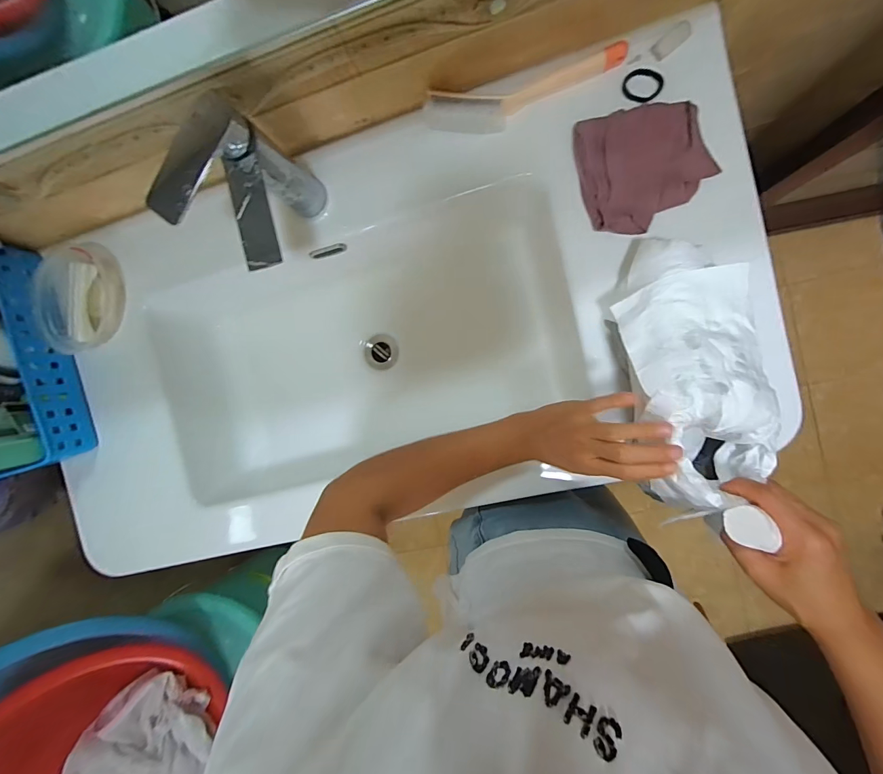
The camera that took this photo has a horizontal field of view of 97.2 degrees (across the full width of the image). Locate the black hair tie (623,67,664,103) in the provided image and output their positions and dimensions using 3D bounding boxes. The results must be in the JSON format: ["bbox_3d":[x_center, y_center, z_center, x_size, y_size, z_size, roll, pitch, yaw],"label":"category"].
[{"bbox_3d":[0.229,-0.343,0.443,0.042,0.006,0.035,25,97,6],"label":"black hair tie"}]

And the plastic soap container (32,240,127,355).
[{"bbox_3d":[-0.528,-0.128,0.566,0.101,0.051,0.157,10,95,8],"label":"plastic soap container"}]

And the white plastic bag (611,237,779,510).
[{"bbox_3d":[0.242,-0.022,0.382,0.111,0.094,0.262,-8,80,9],"label":"white plastic bag"}]

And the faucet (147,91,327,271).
[{"bbox_3d":[-0.184,-0.196,0.433,0.112,0.196,0.120,1,94,9],"label":"faucet"}]

